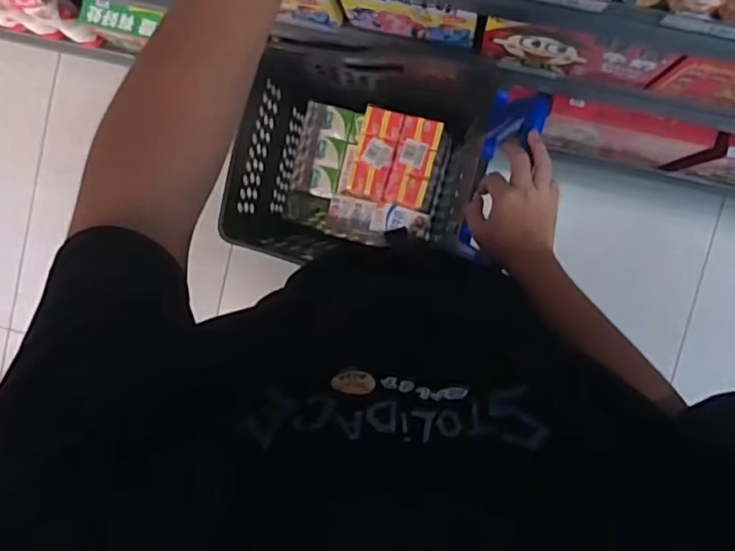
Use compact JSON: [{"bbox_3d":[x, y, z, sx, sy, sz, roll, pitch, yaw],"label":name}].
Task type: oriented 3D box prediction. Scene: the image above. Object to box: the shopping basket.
[{"bbox_3d":[-0.017,-0.224,1.164,0.423,0.216,0.384,10,95,7],"label":"shopping basket"}]

